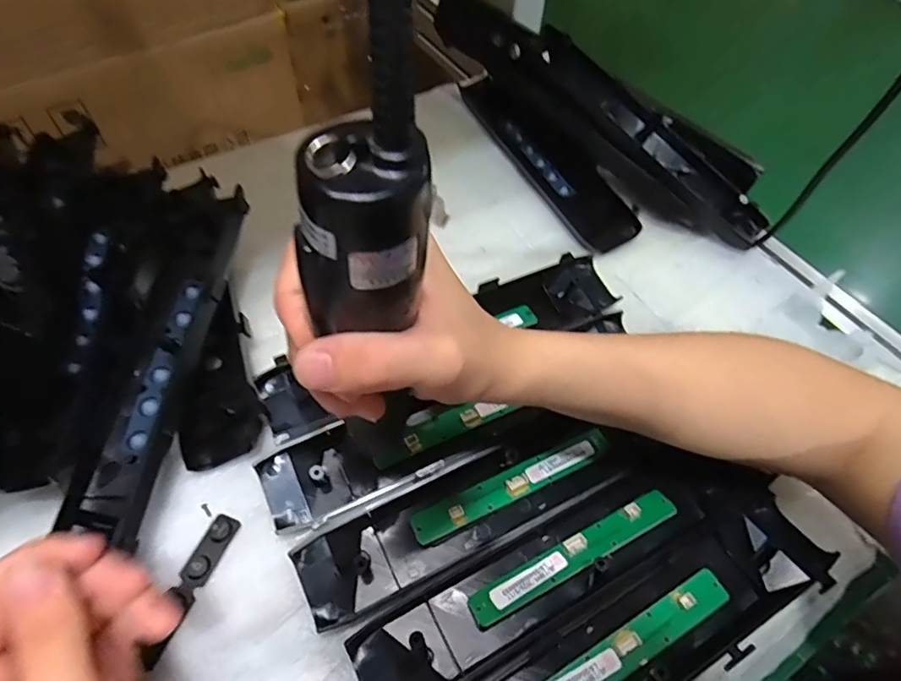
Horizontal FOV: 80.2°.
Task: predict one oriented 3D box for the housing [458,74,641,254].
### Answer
[{"bbox_3d":[0.088,-0.188,0.520,0.047,0.035,0.258,-21,59,-16],"label":"housing"}]

